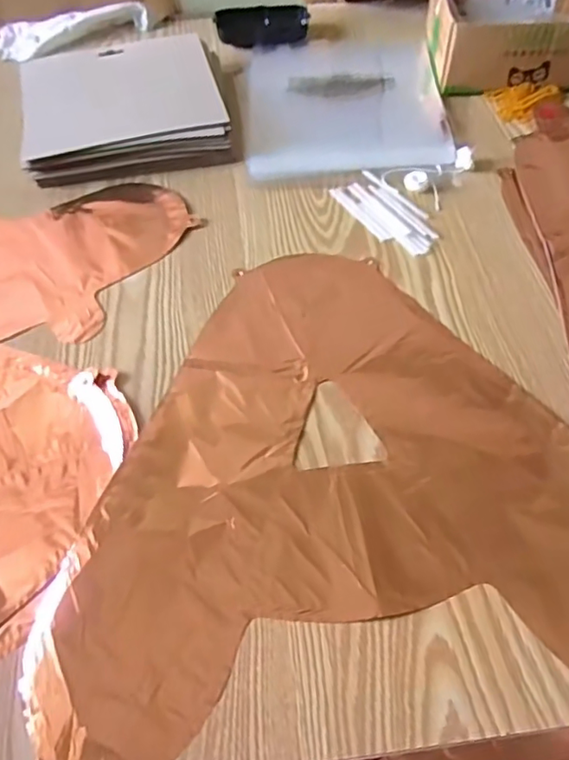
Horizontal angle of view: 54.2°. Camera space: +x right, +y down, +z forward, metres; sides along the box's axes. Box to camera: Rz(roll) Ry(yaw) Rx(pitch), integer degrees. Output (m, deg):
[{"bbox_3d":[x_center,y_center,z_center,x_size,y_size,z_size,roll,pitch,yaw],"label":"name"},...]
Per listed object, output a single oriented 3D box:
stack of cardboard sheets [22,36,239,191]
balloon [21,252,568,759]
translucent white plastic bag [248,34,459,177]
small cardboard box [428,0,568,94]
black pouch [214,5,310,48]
[{"bbox_3d":[-0.164,-0.285,0.577,0.200,0.041,0.176,-7,58,-2],"label":"stack of cardboard sheets"},{"bbox_3d":[0.028,0.052,0.383,0.389,0.006,0.346,-12,58,-5],"label":"balloon"},{"bbox_3d":[0.063,-0.308,0.599,0.201,0.006,0.248,-3,58,1],"label":"translucent white plastic bag"},{"bbox_3d":[0.261,-0.389,0.612,0.186,0.066,0.144,-2,58,1],"label":"small cardboard box"},{"bbox_3d":[-0.025,-0.422,0.664,0.109,0.028,0.046,-11,58,-4],"label":"black pouch"}]

